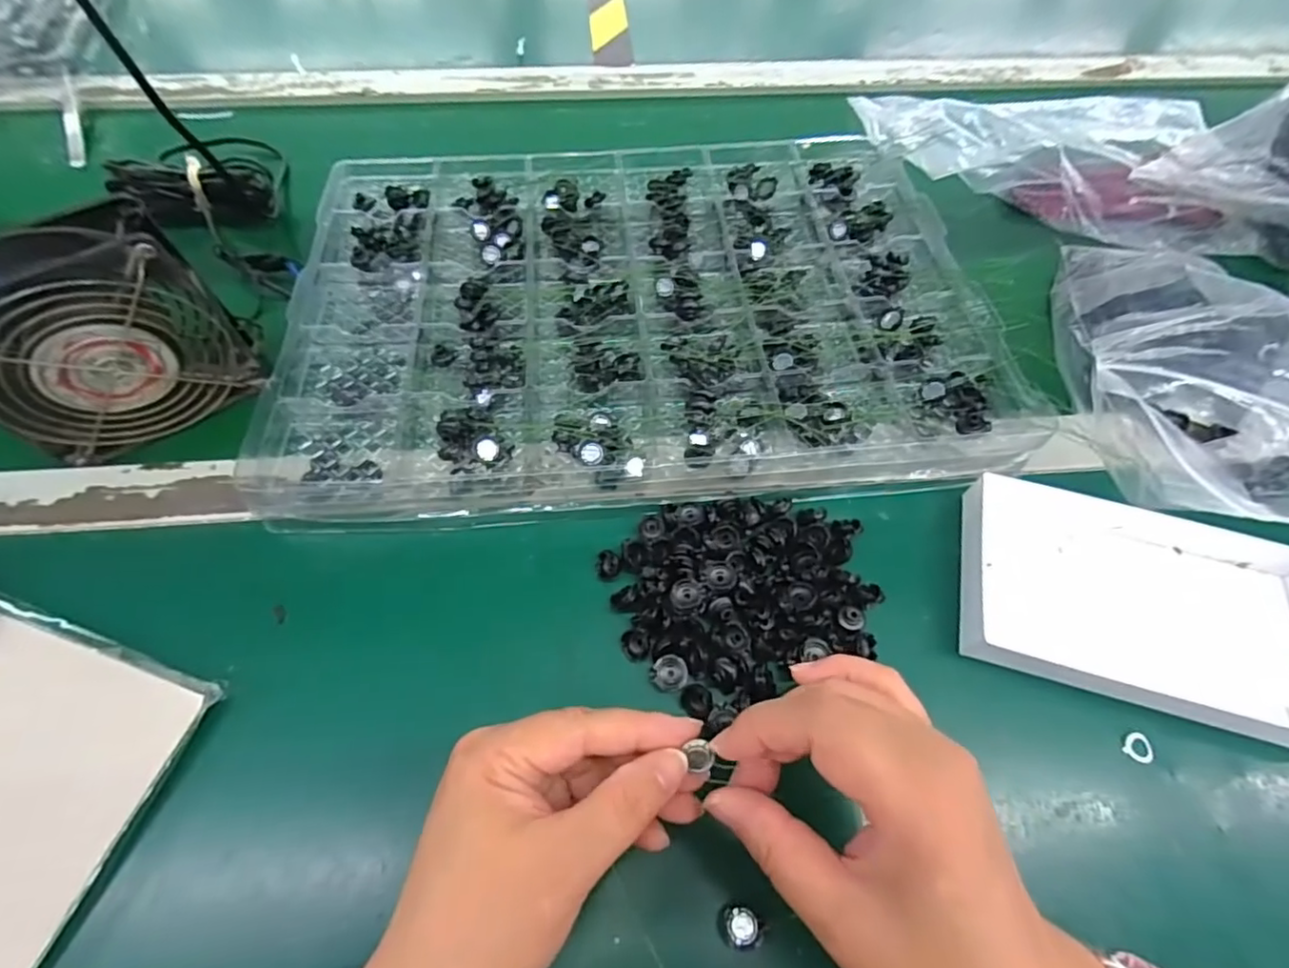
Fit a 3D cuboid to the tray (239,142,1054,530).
[{"bbox_3d":[-0.006,-0.128,0.407,0.448,0.039,0.315,-3,60,-5],"label":"tray"}]

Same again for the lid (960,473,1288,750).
[{"bbox_3d":[0.256,0.059,0.304,0.171,0.030,0.107,15,60,6],"label":"lid"}]

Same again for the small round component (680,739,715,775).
[{"bbox_3d":[0.020,0.096,0.210,0.010,0.009,0.009,-5,60,-6],"label":"small round component"}]

